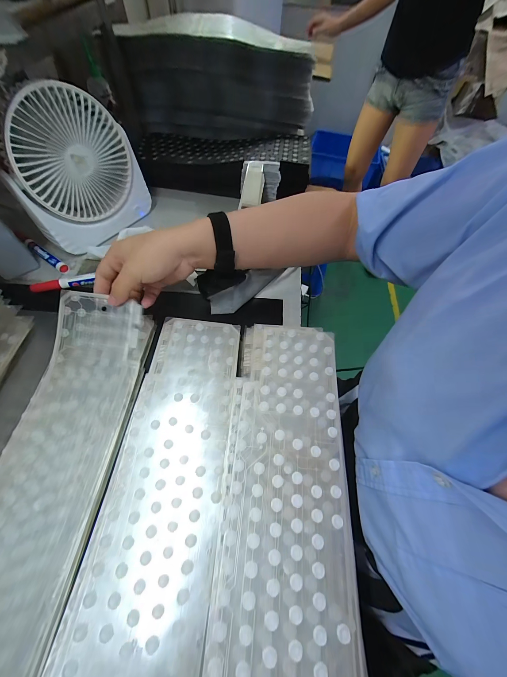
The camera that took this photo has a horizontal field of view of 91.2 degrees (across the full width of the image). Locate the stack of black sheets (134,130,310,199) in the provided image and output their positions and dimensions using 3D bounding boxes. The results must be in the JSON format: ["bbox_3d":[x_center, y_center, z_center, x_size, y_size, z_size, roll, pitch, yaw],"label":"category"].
[{"bbox_3d":[-0.061,-0.368,0.517,0.347,0.062,0.140,4,58,8],"label":"stack of black sheets"}]

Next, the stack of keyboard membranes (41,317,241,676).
[{"bbox_3d":[-0.091,0.156,0.248,0.117,0.025,0.406,6,60,0],"label":"stack of keyboard membranes"}]

